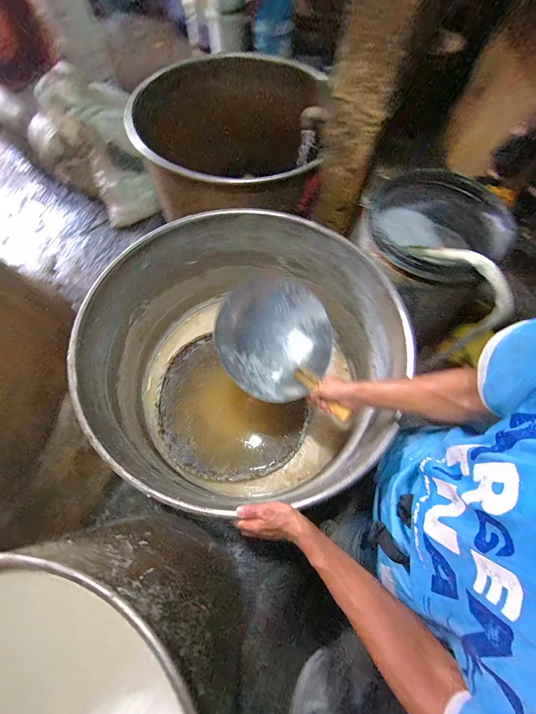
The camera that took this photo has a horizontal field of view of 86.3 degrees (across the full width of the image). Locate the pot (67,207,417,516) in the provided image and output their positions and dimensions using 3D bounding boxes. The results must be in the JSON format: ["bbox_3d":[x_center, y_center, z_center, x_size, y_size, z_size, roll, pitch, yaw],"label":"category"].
[{"bbox_3d":[-0.060,0.017,0.879,0.751,0.477,0.723,1,68,-1],"label":"pot"}]

